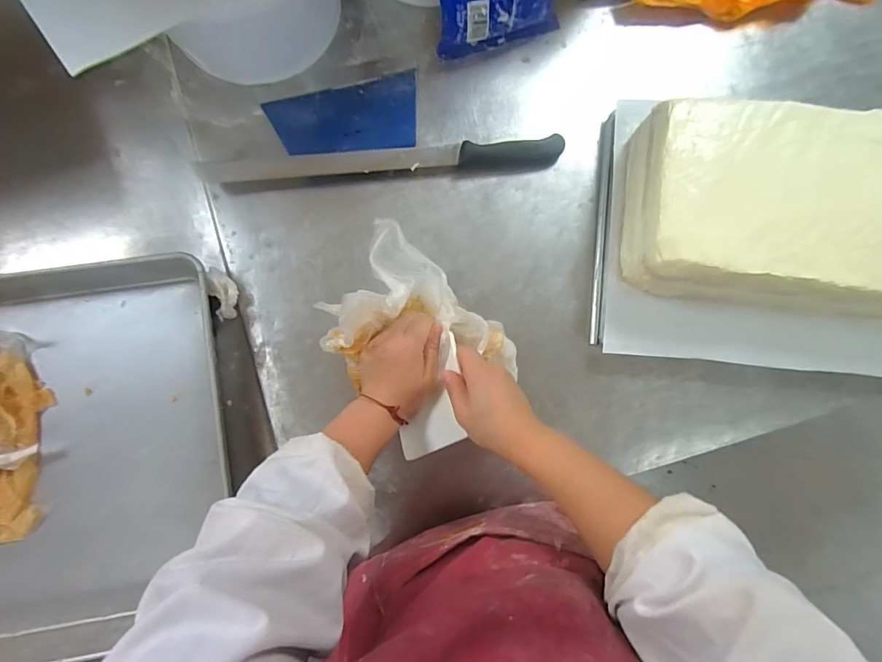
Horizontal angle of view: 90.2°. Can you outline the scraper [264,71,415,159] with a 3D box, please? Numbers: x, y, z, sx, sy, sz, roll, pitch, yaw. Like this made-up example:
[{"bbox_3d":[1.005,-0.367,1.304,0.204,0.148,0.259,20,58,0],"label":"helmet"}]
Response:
[{"bbox_3d":[-0.105,-0.244,0.509,0.171,0.009,0.083,-17,89,-2],"label":"scraper"}]

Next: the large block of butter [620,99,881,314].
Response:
[{"bbox_3d":[0.373,-0.121,0.453,0.339,0.074,0.185,7,86,-2],"label":"large block of butter"}]

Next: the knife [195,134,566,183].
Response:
[{"bbox_3d":[-0.066,-0.195,0.505,0.412,0.016,0.028,-5,88,-2],"label":"knife"}]

